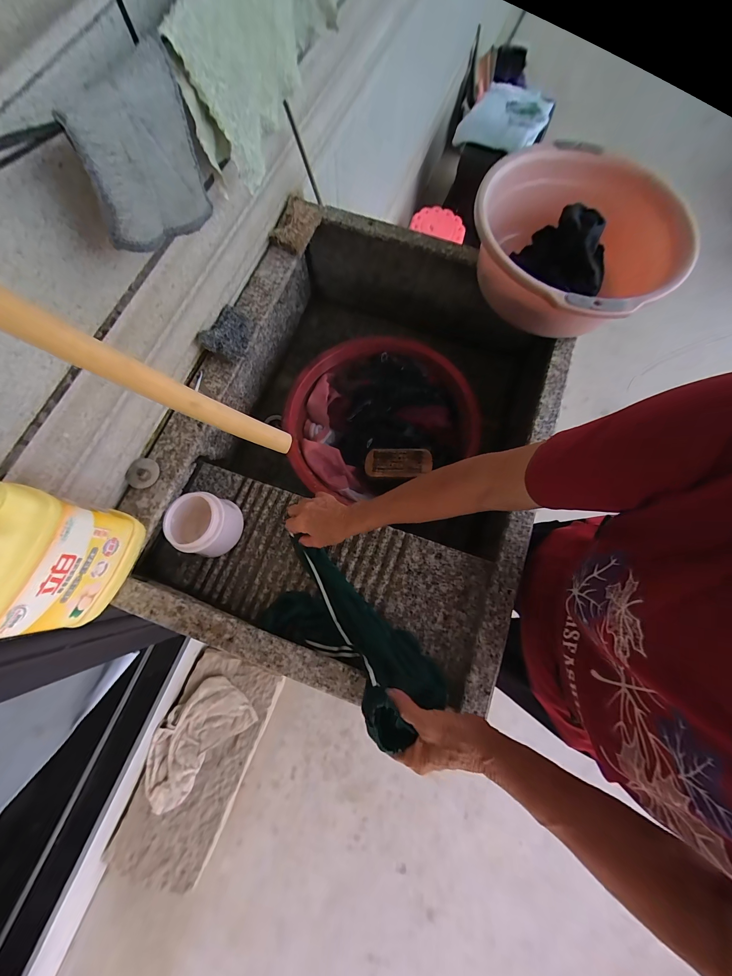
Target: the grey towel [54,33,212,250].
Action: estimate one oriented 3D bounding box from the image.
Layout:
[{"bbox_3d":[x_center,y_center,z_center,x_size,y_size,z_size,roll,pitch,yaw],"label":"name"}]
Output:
[{"bbox_3d":[-0.202,-0.299,0.294,0.016,0.110,0.140,23,76,4],"label":"grey towel"}]

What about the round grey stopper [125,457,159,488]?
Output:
[{"bbox_3d":[-0.337,-0.022,0.470,0.043,0.008,0.045,0,76,-2],"label":"round grey stopper"}]

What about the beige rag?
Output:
[{"bbox_3d":[-0.515,0.743,0.923,0.190,0.031,0.345,43,78,9],"label":"beige rag"}]

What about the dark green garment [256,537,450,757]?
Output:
[{"bbox_3d":[-0.019,0.208,0.446,0.273,0.103,0.127,24,73,38],"label":"dark green garment"}]

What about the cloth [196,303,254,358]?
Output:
[{"bbox_3d":[-0.229,-0.261,0.522,0.067,0.015,0.095,26,63,-32],"label":"cloth"}]

